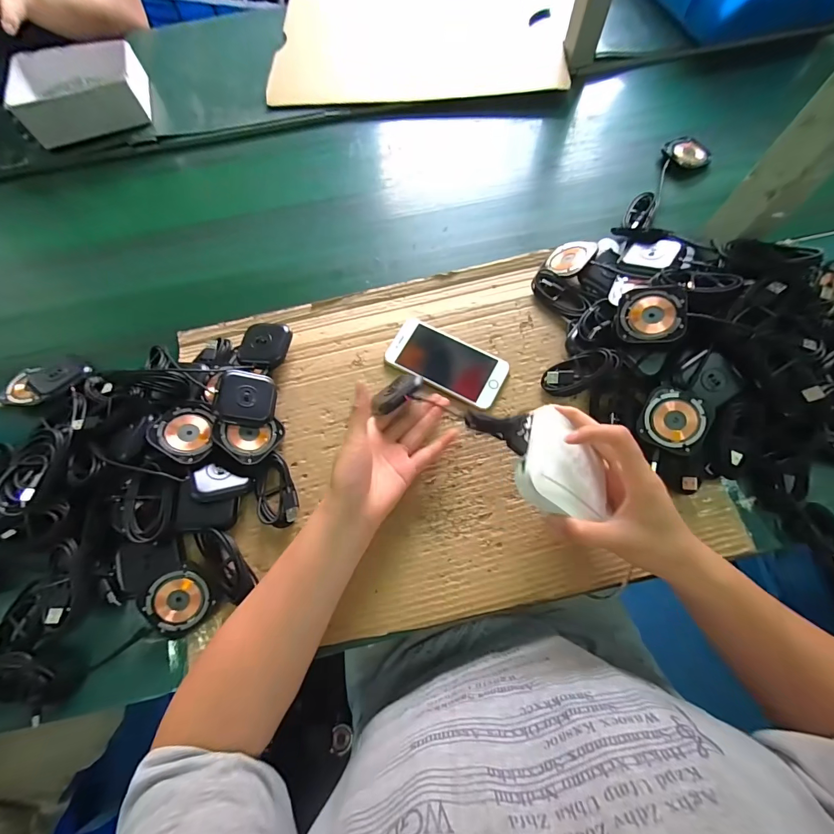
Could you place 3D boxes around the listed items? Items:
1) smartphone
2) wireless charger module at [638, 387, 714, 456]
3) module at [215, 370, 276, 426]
[{"bbox_3d":[0.035,-0.063,0.436,0.134,0.011,0.068,26,73,11],"label":"smartphone"},{"bbox_3d":[0.257,0.003,0.375,0.059,0.012,0.061,25,90,15],"label":"wireless charger module"},{"bbox_3d":[-0.180,-0.021,0.401,0.056,0.011,0.061,10,68,-29],"label":"module"}]

